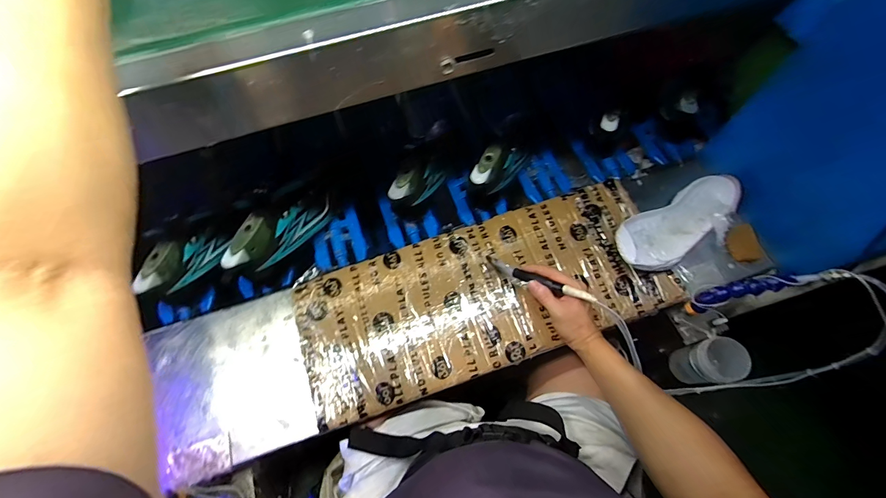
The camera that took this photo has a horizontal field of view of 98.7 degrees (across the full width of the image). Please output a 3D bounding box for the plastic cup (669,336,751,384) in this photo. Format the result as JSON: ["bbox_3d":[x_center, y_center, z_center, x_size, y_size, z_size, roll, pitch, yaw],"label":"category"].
[{"bbox_3d":[0.475,0.206,0.693,0.081,0.119,0.071,-11,69,-5],"label":"plastic cup"}]

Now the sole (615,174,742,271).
[{"bbox_3d":[0.401,-0.042,0.653,0.251,0.048,0.100,-30,69,-13],"label":"sole"}]

